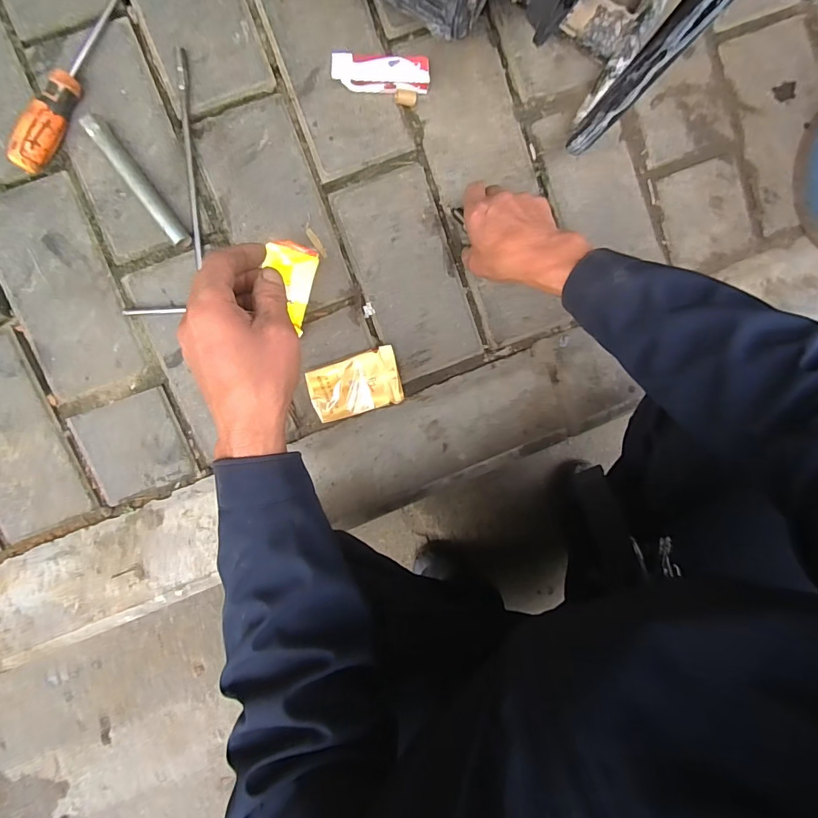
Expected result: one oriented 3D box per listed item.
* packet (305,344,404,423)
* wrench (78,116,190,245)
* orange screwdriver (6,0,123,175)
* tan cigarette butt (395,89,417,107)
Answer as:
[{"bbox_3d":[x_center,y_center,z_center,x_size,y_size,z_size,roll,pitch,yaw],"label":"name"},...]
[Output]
[{"bbox_3d":[-0.064,-0.028,0.512,0.106,0.026,0.066,-16,97,-3],"label":"packet"},{"bbox_3d":[-0.291,-0.245,0.463,0.018,0.025,0.148,-36,98,0],"label":"wrench"},{"bbox_3d":[-0.344,-0.359,0.445,0.026,0.037,0.246,30,93,-7],"label":"orange screwdriver"},{"bbox_3d":[-0.004,-0.348,0.483,0.024,0.012,0.013,-2,96,-4],"label":"tan cigarette butt"}]

